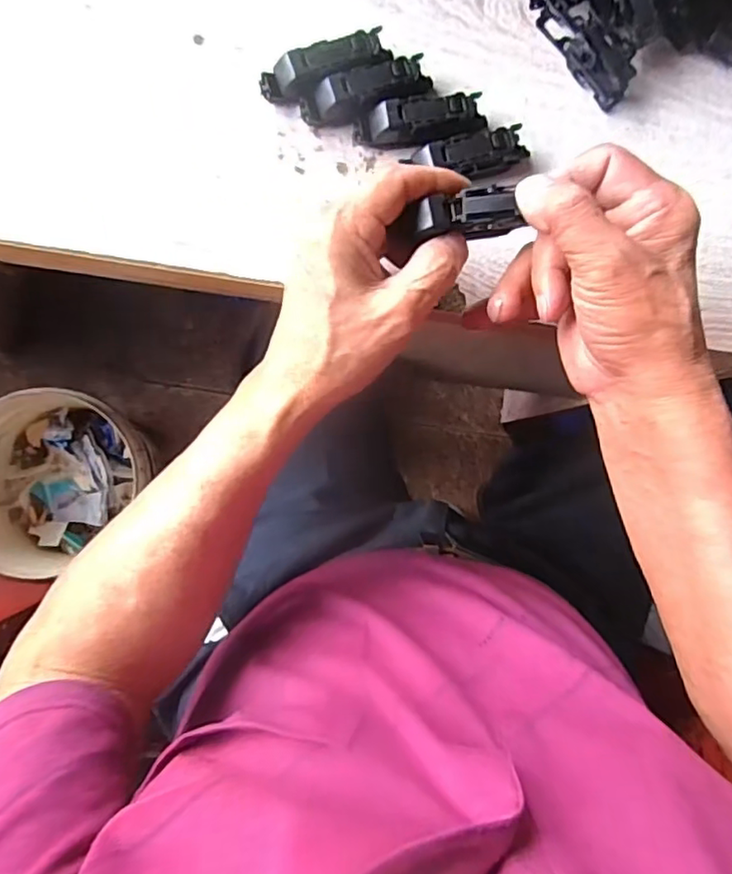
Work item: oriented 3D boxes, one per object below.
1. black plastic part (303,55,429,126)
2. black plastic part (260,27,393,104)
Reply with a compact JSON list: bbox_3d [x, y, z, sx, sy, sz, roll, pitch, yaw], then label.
[{"bbox_3d":[0.002,-0.198,0.346,0.076,0.022,0.023,-16,88,-7],"label":"black plastic part"},{"bbox_3d":[-0.024,-0.212,0.344,0.072,0.021,0.023,-23,89,-7],"label":"black plastic part"}]

